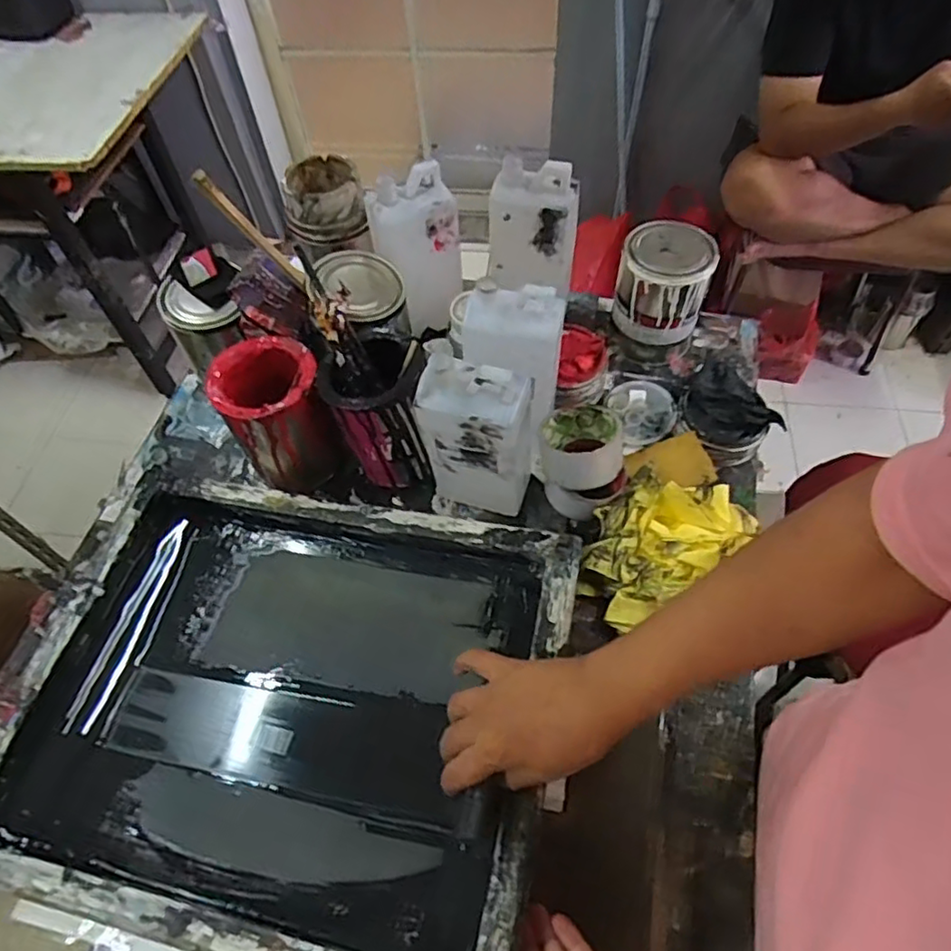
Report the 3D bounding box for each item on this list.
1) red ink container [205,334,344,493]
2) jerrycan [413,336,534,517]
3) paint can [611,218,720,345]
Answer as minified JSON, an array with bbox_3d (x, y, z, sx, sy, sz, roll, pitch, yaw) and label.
[{"bbox_3d":[-0.214,-0.062,0.703,0.102,0.145,0.111,-1,57,2],"label":"red ink container"},{"bbox_3d":[0.001,-0.043,0.606,0.099,0.170,0.063,8,58,8],"label":"jerrycan"},{"bbox_3d":[0.232,-0.239,0.788,0.108,0.104,0.099,17,59,13],"label":"paint can"}]

